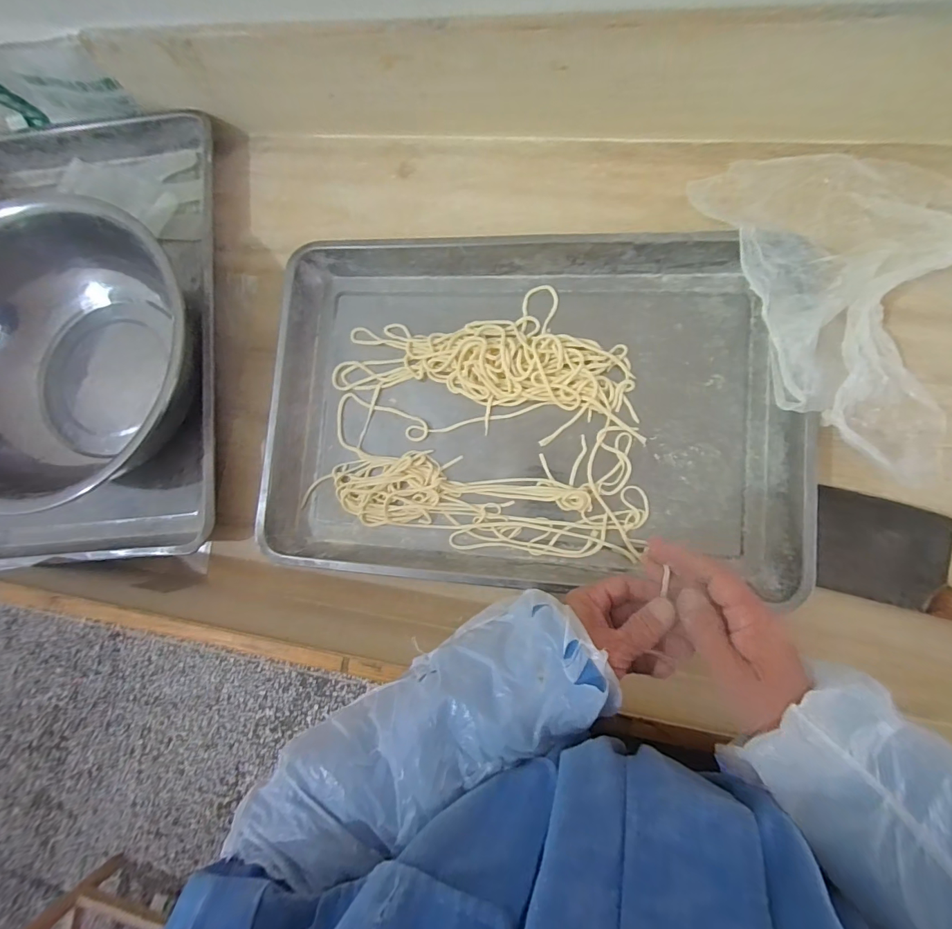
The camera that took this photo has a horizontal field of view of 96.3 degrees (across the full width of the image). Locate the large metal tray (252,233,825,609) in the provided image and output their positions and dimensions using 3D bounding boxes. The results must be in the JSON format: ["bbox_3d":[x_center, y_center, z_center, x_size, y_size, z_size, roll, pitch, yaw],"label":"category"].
[{"bbox_3d":[0.053,-0.064,0.496,0.590,0.061,0.386,3,85,9],"label":"large metal tray"}]

